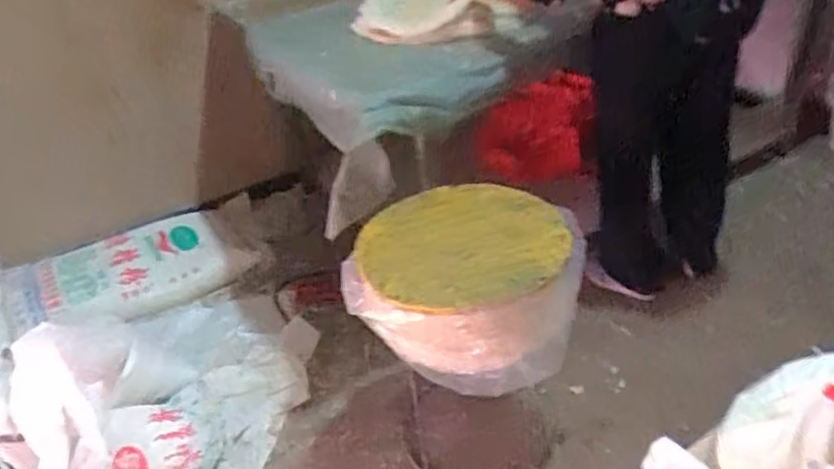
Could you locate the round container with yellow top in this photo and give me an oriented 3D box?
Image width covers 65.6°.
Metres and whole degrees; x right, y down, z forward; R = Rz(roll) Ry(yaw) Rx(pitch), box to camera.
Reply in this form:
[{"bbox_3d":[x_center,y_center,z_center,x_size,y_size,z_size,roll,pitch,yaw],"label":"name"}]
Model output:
[{"bbox_3d":[0.099,0.102,1.309,0.446,0.236,0.383,10,39,23],"label":"round container with yellow top"}]

